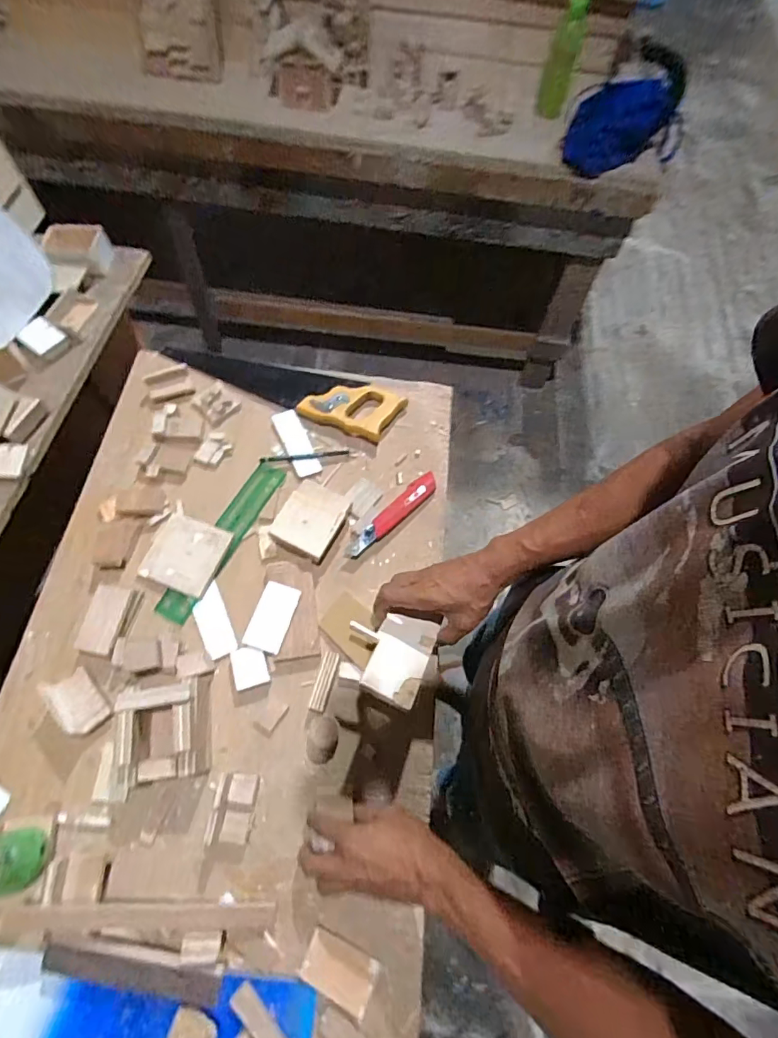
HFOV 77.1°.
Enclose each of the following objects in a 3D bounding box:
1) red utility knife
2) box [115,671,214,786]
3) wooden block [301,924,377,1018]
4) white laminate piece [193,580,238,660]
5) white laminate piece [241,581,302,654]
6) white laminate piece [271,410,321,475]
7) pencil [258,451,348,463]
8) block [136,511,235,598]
[{"bbox_3d":[0.006,-0.008,0.687,0.176,0.018,0.033,-41,74,-18],"label":"red utility knife"},{"bbox_3d":[-0.247,0.229,0.533,0.086,0.065,0.107,-6,66,-5],"label":"box"},{"bbox_3d":[-0.049,0.441,0.477,0.071,0.007,0.043,32,49,0],"label":"wooden block"},{"bbox_3d":[-0.223,0.131,0.623,0.040,0.008,0.091,-25,69,-13],"label":"white laminate piece"},{"bbox_3d":[-0.146,0.122,0.611,0.045,0.004,0.083,20,65,-1],"label":"white laminate piece"},{"bbox_3d":[-0.138,-0.115,0.737,0.039,0.007,0.117,-22,69,-12],"label":"white laminate piece"},{"bbox_3d":[-0.125,-0.094,0.722,0.129,0.011,0.010,-9,67,-6],"label":"pencil"},{"bbox_3d":[-0.266,0.047,0.648,0.093,0.014,0.096,18,66,6],"label":"block"}]

